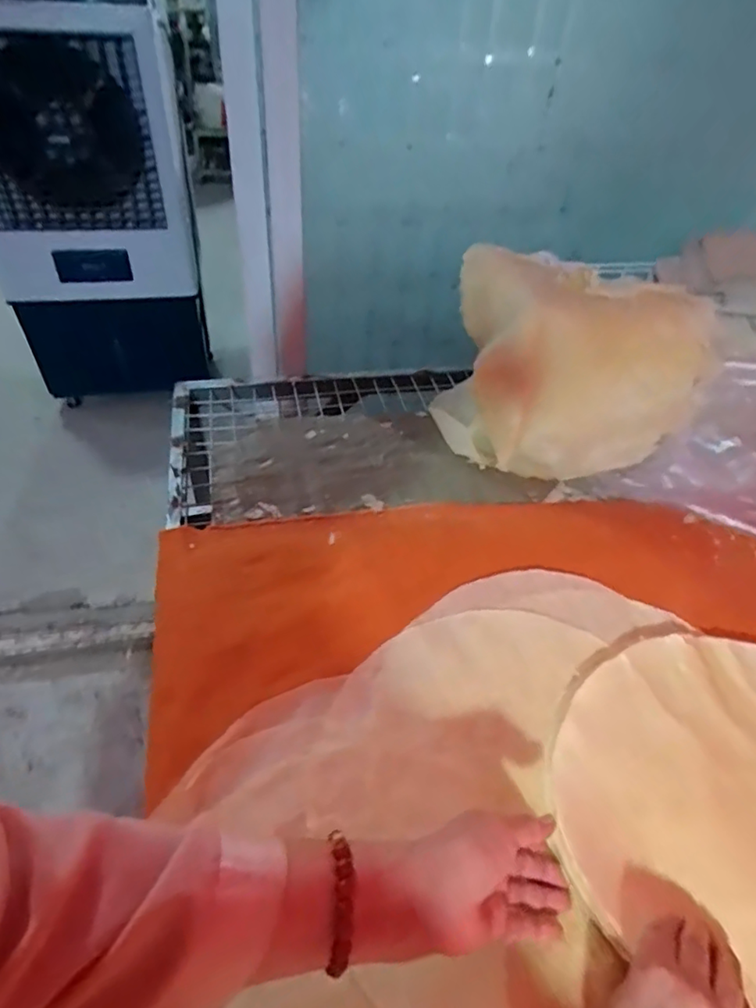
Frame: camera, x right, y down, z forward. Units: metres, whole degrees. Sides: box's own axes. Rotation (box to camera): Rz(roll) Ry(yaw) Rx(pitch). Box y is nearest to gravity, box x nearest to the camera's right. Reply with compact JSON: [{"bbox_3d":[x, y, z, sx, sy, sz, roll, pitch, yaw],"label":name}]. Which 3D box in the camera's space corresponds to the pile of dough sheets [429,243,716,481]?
[{"bbox_3d":[0.288,-0.210,0.874,0.364,0.203,0.281,9,45,4],"label":"pile of dough sheets"}]

